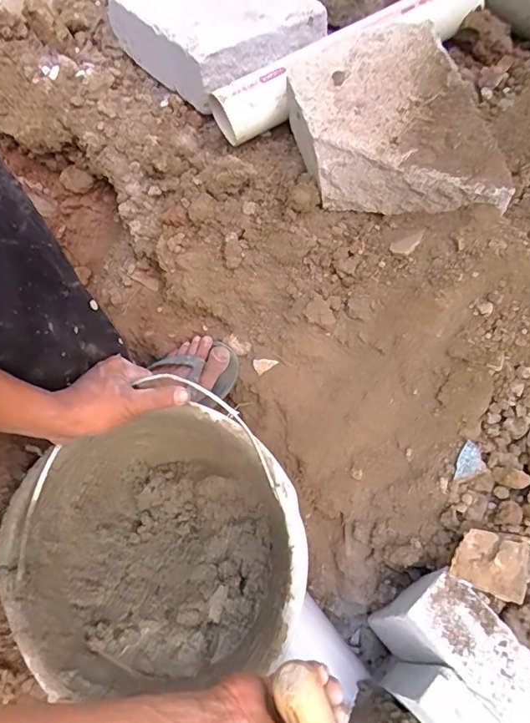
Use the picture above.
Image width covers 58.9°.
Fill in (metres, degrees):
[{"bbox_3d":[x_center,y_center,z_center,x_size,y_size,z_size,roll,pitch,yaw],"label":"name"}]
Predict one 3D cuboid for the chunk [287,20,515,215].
[{"bbox_3d":[0.174,-0.308,0.615,0.299,0.149,0.174,19,59,9],"label":"chunk"}]

